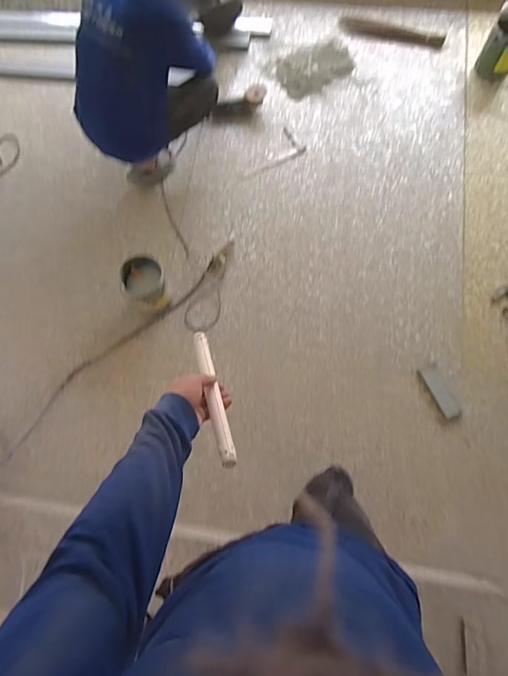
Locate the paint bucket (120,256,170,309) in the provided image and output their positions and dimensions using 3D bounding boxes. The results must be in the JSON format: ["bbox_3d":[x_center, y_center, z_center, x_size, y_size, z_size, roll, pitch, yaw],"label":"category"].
[{"bbox_3d":[-0.431,-0.214,1.676,0.158,0.165,0.178,-43,76,-9],"label":"paint bucket"}]

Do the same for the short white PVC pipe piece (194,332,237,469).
[{"bbox_3d":[-0.067,0.089,0.685,0.025,0.019,0.261,-17,48,-3],"label":"short white PVC pipe piece"}]

